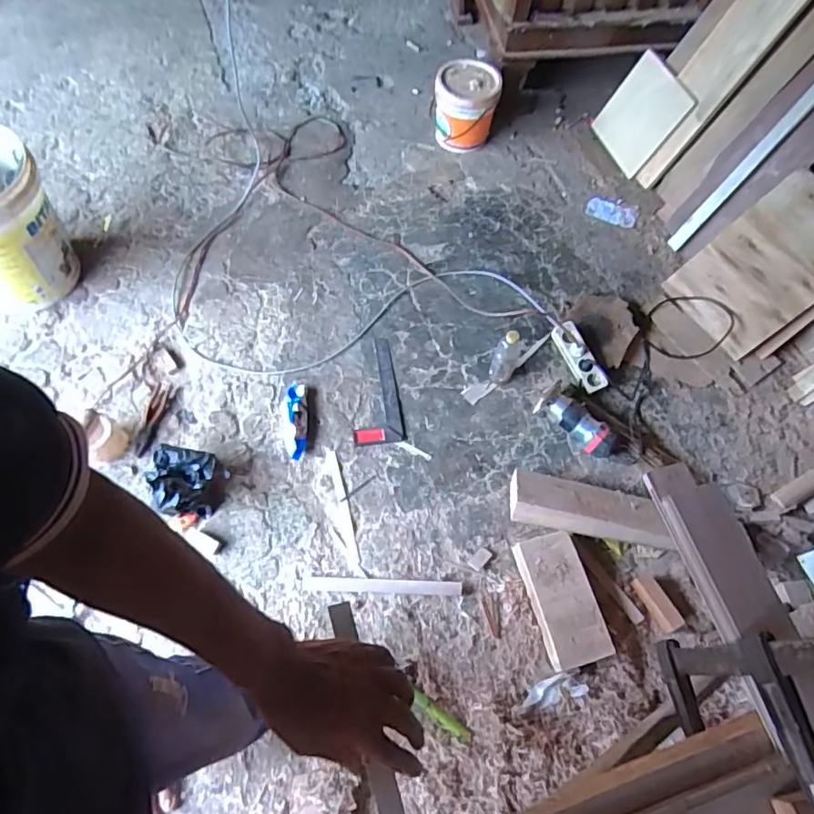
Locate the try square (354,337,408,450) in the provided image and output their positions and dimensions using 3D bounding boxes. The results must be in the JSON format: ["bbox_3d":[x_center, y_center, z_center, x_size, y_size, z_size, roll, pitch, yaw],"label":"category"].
[{"bbox_3d":[-0.083,-0.041,1.443,0.126,0.016,0.295,-7,67,-6],"label":"try square"}]

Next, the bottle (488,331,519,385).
[{"bbox_3d":[0.246,-0.123,1.396,0.064,0.182,0.067,1,66,-3],"label":"bottle"}]

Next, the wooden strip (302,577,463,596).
[{"bbox_3d":[-0.053,0.393,1.234,0.343,0.012,0.030,3,66,-2],"label":"wooden strip"}]

